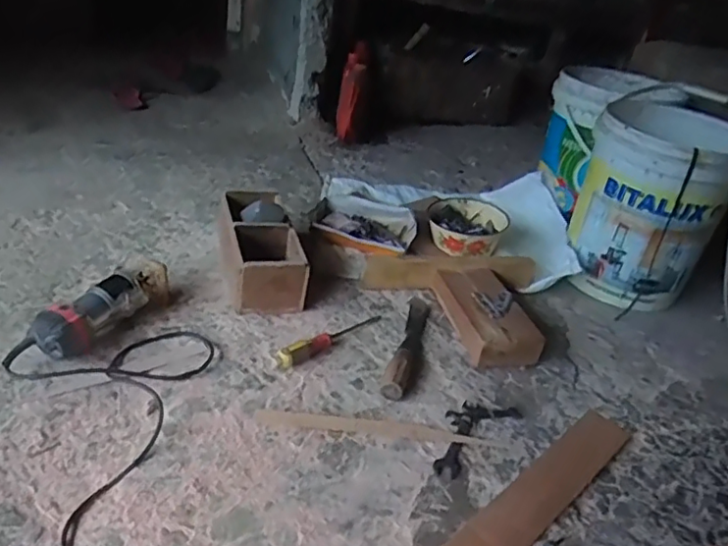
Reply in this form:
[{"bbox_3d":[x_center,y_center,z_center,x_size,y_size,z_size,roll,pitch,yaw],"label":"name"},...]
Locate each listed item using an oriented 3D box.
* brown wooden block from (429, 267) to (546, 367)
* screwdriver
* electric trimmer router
[{"bbox_3d":[0.229,0.078,1.162,0.134,0.063,0.246,-3,34,-16],"label":"brown wooden block"},{"bbox_3d":[-0.055,0.105,1.075,0.030,0.035,0.235,31,39,32],"label":"screwdriver"},{"bbox_3d":[-0.425,0.057,1.018,0.080,0.074,0.233,22,35,22],"label":"electric trimmer router"}]

